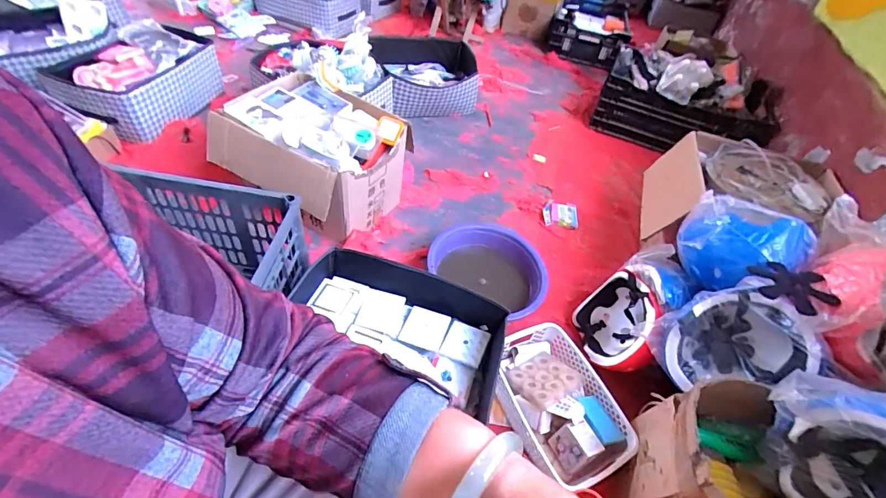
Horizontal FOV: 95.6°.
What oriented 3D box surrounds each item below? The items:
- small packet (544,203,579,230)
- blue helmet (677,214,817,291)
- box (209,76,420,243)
[{"bbox_3d":[0.381,-0.111,1.297,0.117,0.020,0.106,8,48,-3],"label":"small packet"},{"bbox_3d":[0.584,0.003,0.791,0.157,0.169,0.143,-1,49,-11],"label":"blue helmet"},{"bbox_3d":[-0.347,-0.247,1.094,0.416,0.271,0.341,27,50,14],"label":"box"}]

